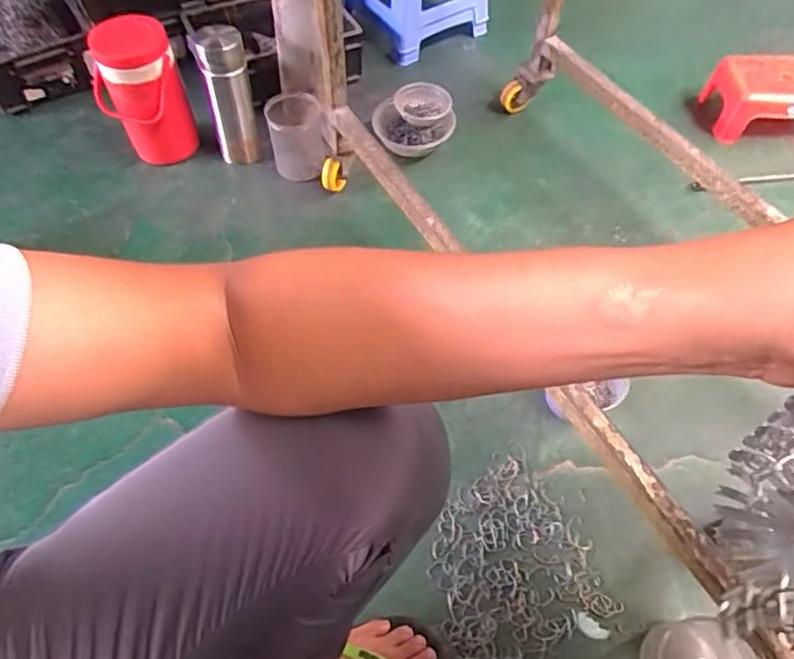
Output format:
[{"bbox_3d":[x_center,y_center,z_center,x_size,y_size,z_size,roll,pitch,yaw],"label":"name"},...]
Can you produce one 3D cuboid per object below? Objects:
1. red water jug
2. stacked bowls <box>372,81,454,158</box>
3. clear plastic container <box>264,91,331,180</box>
[{"bbox_3d":[-0.469,-0.435,1.111,0.145,0.246,0.126,-20,58,-15],"label":"red water jug"},{"bbox_3d":[0.032,-0.430,1.252,0.156,0.091,0.151,1,55,-1],"label":"stacked bowls"},{"bbox_3d":[-0.191,-0.368,1.168,0.103,0.142,0.106,-10,56,-9],"label":"clear plastic container"}]

